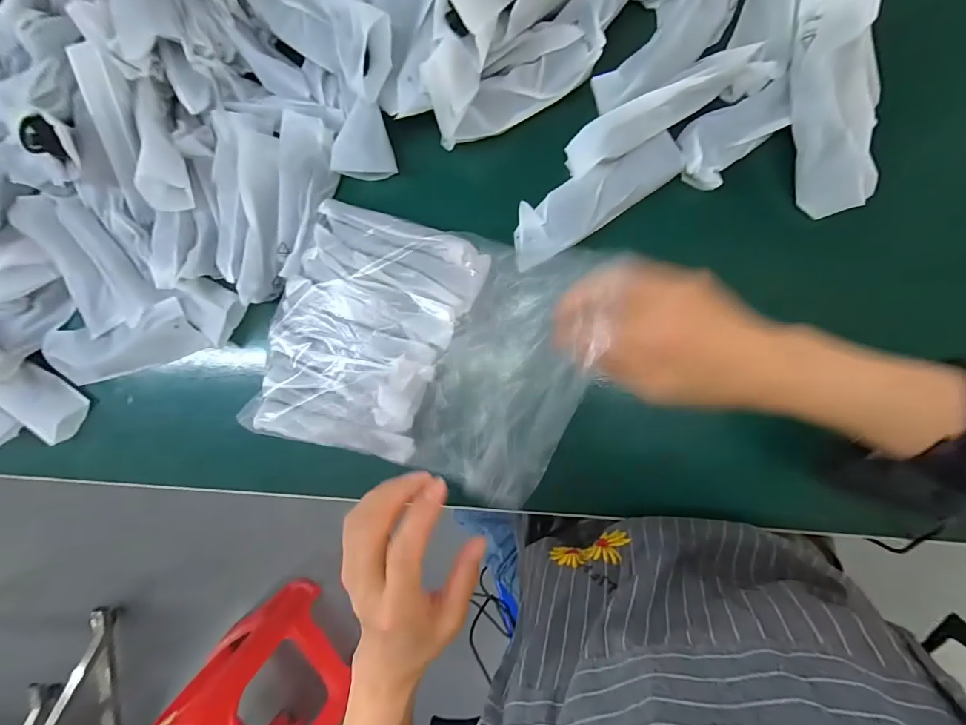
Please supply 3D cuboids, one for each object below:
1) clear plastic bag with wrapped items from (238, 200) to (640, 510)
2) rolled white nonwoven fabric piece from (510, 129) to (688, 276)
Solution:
[{"bbox_3d":[-0.048,-0.007,0.372,0.267,0.052,0.213,18,97,7],"label":"clear plastic bag with wrapped items"},{"bbox_3d":[0.093,-0.135,0.353,0.149,0.013,0.049,-26,90,10],"label":"rolled white nonwoven fabric piece"}]

